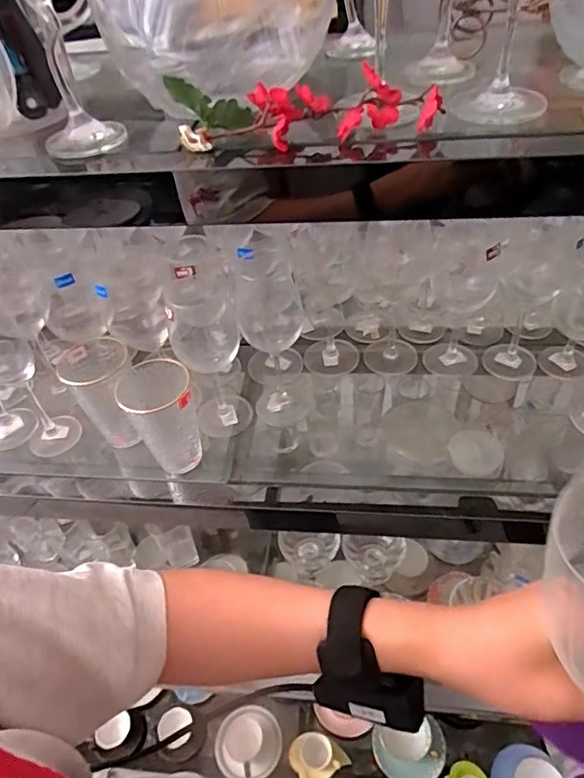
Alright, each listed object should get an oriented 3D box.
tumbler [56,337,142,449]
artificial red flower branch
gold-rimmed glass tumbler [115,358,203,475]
[{"bbox_3d":[-0.224,0.005,0.652,0.074,0.121,0.095,-29,50,-20],"label":"tumbler"},{"bbox_3d":[0.013,-0.228,0.426,0.213,0.050,0.061,3,47,9],"label":"artificial red flower branch"},{"bbox_3d":[-0.148,0.042,0.627,0.077,0.144,0.083,-19,47,-12],"label":"gold-rimmed glass tumbler"}]

